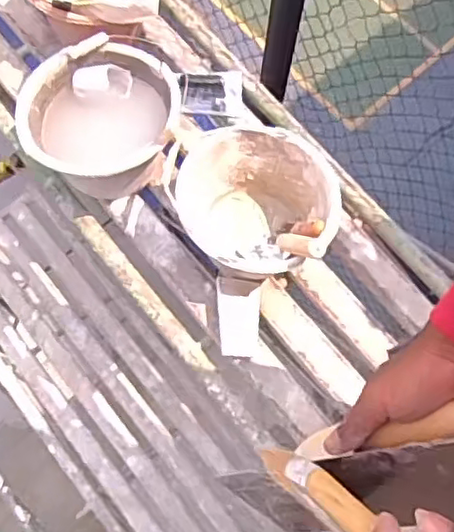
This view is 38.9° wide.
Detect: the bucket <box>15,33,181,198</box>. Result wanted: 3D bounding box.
[{"bbox_3d":[-0.236,-0.264,1.243,0.287,0.190,0.311,0,72,-1],"label":"bucket"}]

